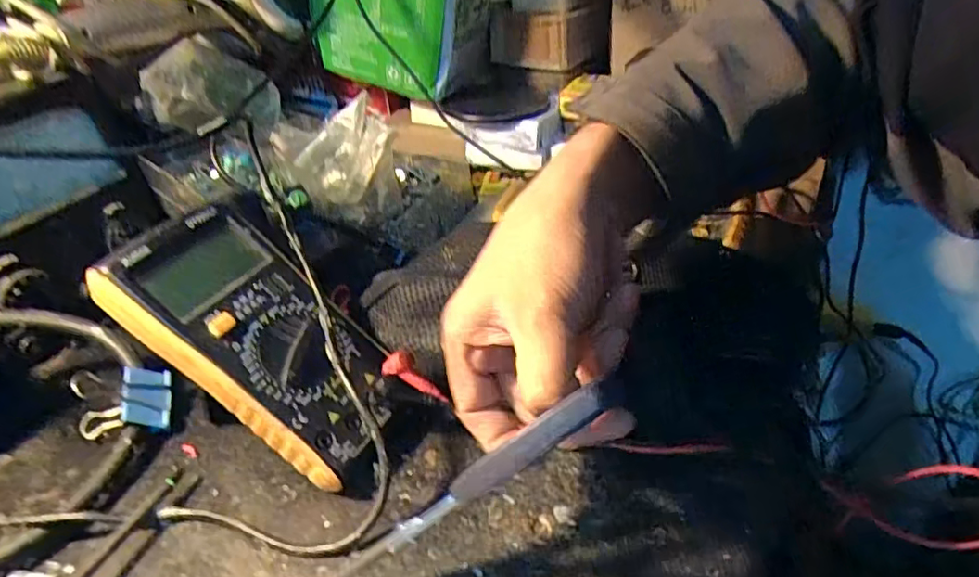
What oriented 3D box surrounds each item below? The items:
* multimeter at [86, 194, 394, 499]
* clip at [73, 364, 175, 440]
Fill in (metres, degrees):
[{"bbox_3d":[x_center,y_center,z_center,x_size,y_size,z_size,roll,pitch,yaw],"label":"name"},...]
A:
[{"bbox_3d":[-0.116,0.027,0.323,0.175,0.036,0.099,45,48,2],"label":"multimeter"},{"bbox_3d":[-0.231,0.074,0.372,0.063,0.034,0.037,-4,34,5],"label":"clip"}]

